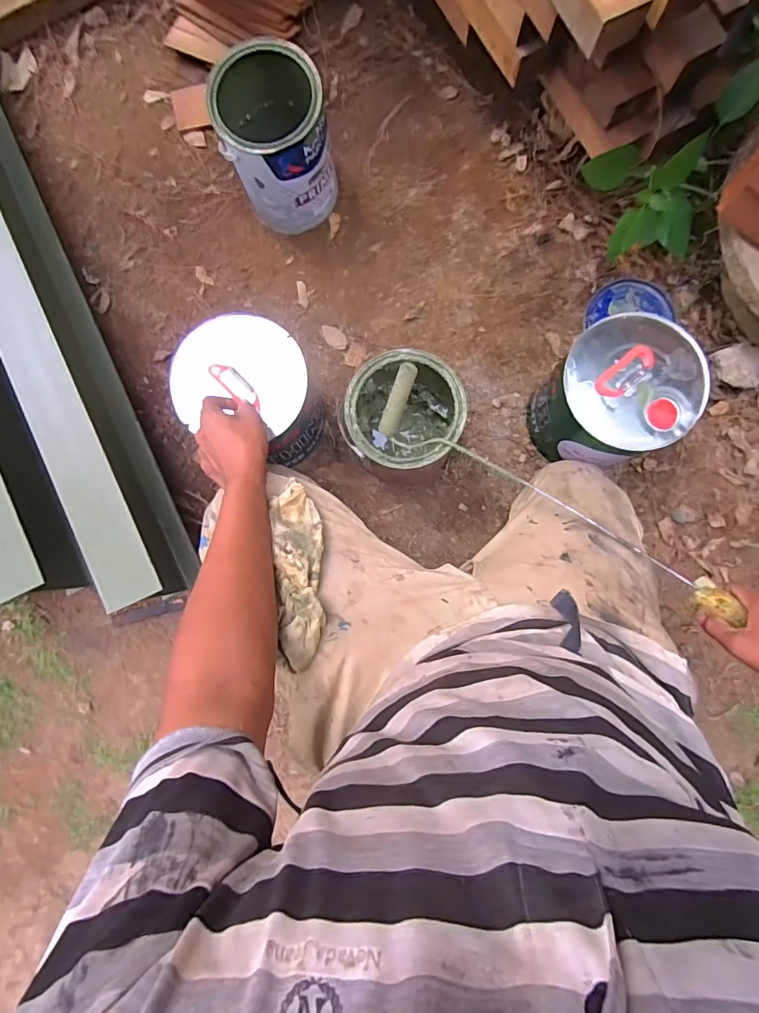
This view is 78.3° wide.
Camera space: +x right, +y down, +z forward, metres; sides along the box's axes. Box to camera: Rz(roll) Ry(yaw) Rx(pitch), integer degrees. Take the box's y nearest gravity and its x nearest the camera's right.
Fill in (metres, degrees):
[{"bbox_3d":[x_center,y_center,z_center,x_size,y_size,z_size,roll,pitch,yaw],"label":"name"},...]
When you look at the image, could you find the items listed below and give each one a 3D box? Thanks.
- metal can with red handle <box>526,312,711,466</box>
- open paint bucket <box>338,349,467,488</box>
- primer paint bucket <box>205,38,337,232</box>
[{"bbox_3d":[0.341,-0.160,0.713,0.173,0.202,0.177,0,87,1],"label":"metal can with red handle"},{"bbox_3d":[0.038,-0.126,0.718,0.156,0.208,0.168,0,87,1],"label":"open paint bucket"},{"bbox_3d":[-0.167,-0.596,0.769,0.163,0.193,0.185,-21,86,0],"label":"primer paint bucket"}]

